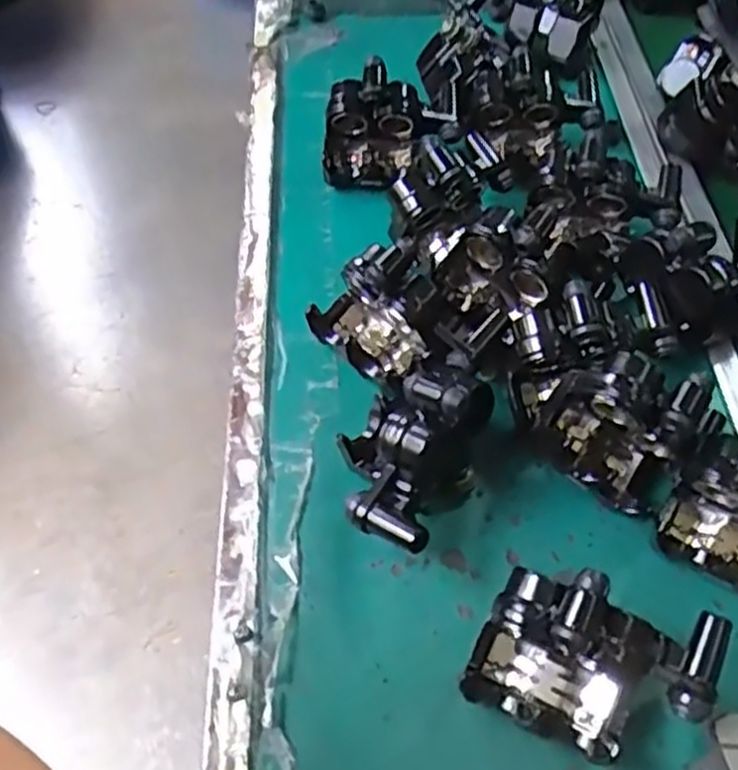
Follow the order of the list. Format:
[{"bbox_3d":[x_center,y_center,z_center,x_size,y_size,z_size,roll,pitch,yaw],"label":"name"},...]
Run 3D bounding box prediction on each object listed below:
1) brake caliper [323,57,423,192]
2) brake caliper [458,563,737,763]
[{"bbox_3d":[0.003,-0.175,0.535,0.069,0.072,0.053,0,54,1],"label":"brake caliper"},{"bbox_3d":[0.094,0.116,0.321,0.099,0.075,0.055,10,54,8],"label":"brake caliper"}]

